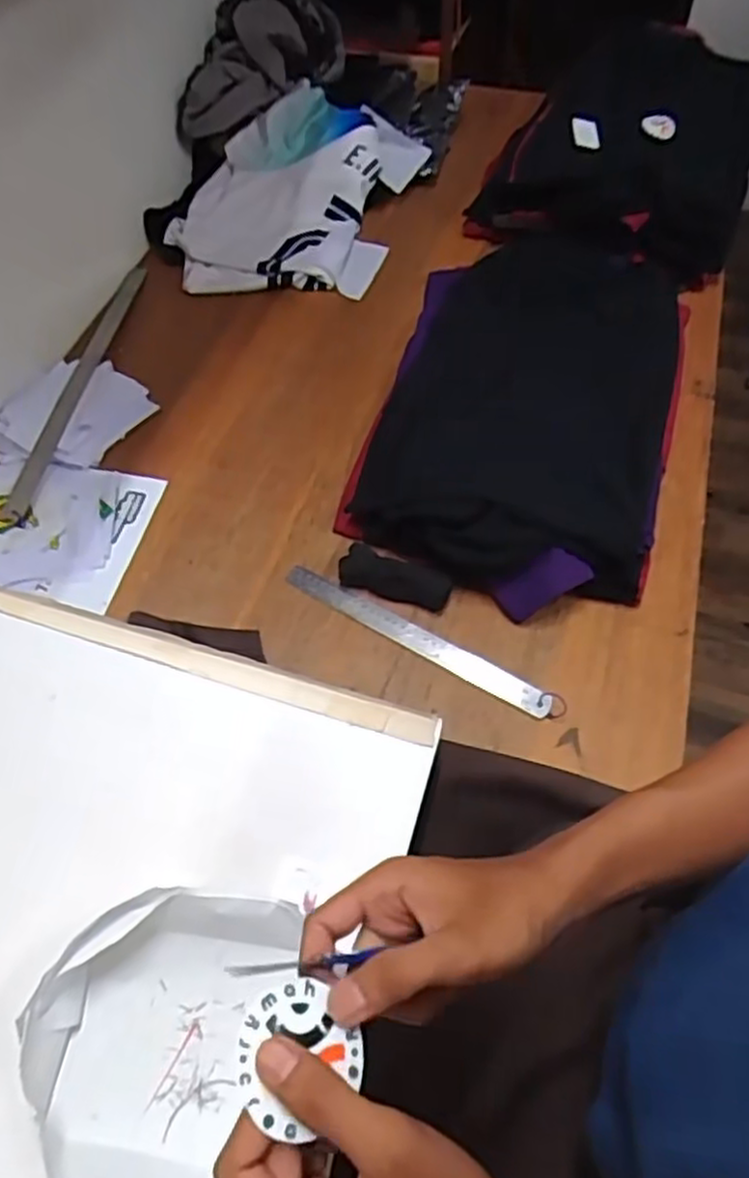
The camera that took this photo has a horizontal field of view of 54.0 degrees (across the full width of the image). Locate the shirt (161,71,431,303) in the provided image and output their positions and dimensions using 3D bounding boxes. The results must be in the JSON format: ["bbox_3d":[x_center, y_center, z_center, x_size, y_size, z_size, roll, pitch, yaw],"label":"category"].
[{"bbox_3d":[-0.125,-0.626,1.145,0.322,0.125,0.394,11,57,9],"label":"shirt"}]

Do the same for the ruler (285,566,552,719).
[{"bbox_3d":[0.041,0.051,0.800,0.319,0.008,0.032,26,68,17],"label":"ruler"}]

